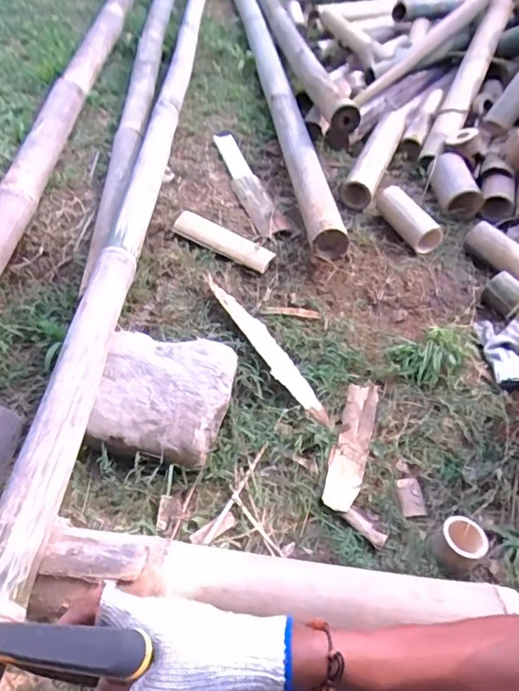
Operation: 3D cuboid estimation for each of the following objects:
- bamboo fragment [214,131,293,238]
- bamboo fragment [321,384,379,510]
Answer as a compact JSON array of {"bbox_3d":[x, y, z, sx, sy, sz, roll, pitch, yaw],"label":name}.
[{"bbox_3d":[-0.031,-0.358,1.101,0.061,0.032,0.396,-11,48,-17],"label":"bamboo fragment"},{"bbox_3d":[0.143,0.145,0.790,0.050,0.034,0.211,16,64,8],"label":"bamboo fragment"}]

